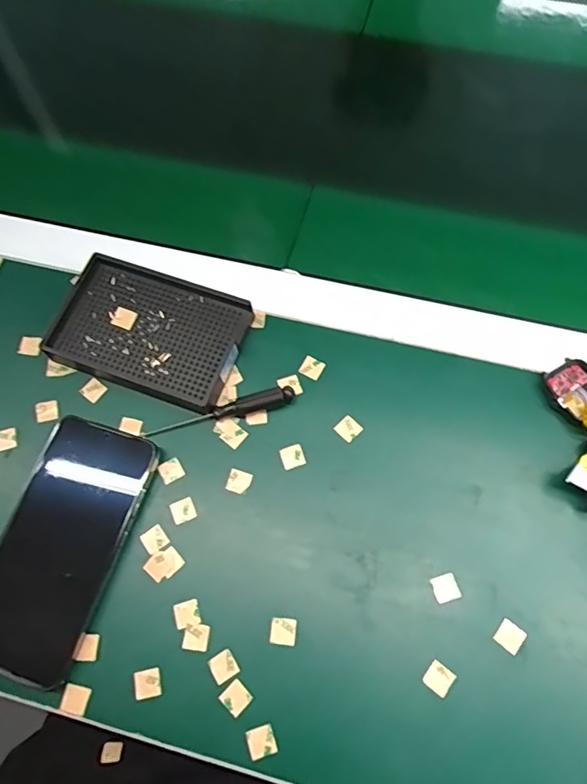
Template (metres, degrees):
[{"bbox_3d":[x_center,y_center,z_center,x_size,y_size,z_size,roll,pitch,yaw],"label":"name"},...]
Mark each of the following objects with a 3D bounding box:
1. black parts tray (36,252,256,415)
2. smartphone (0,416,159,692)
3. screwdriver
[{"bbox_3d":[-0.110,-0.047,0.400,0.138,0.019,0.089,19,70,9],"label":"black parts tray"},{"bbox_3d":[-0.156,0.100,0.352,0.077,0.011,0.161,18,71,5],"label":"smartphone"},{"bbox_3d":[-0.055,0.014,0.383,0.112,0.015,0.010,-12,69,-4],"label":"screwdriver"}]

